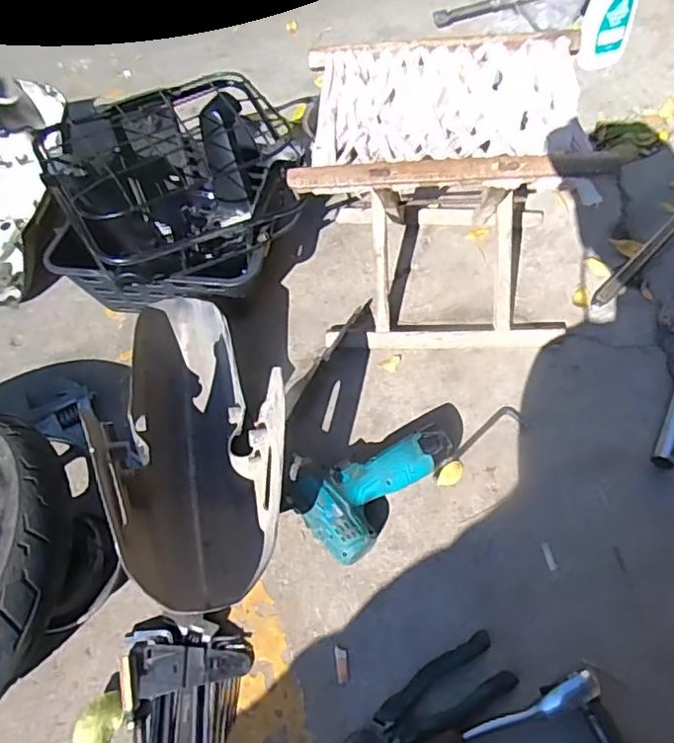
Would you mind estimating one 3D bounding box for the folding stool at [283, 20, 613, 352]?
[{"bbox_3d":[0.128,-0.204,0.706,0.292,0.260,0.239,-1,59,8],"label":"folding stool"}]

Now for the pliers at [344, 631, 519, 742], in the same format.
[{"bbox_3d":[0.077,0.315,0.543,0.182,0.020,0.056,-26,57,-15],"label":"pliers"}]

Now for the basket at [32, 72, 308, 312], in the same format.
[{"bbox_3d":[-0.214,-0.234,0.793,0.326,0.186,0.316,-10,55,-4],"label":"basket"}]

